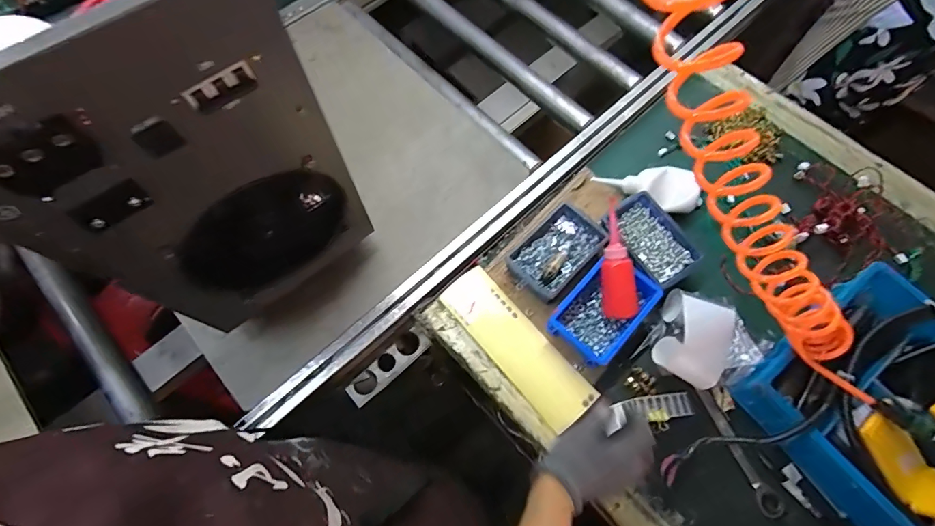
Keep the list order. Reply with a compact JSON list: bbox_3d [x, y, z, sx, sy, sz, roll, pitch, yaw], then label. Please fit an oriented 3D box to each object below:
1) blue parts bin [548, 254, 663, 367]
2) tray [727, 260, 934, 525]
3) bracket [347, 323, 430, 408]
[{"bbox_3d":[0.197,0.067,0.621,0.098,0.055,0.144,41,74,15],"label":"blue parts bin"},{"bbox_3d":[0.583,0.208,0.540,0.314,0.098,0.365,-37,73,-14],"label":"tray"},{"bbox_3d":[-0.125,0.164,0.682,0.150,0.013,0.041,-40,85,-10],"label":"bracket"}]

